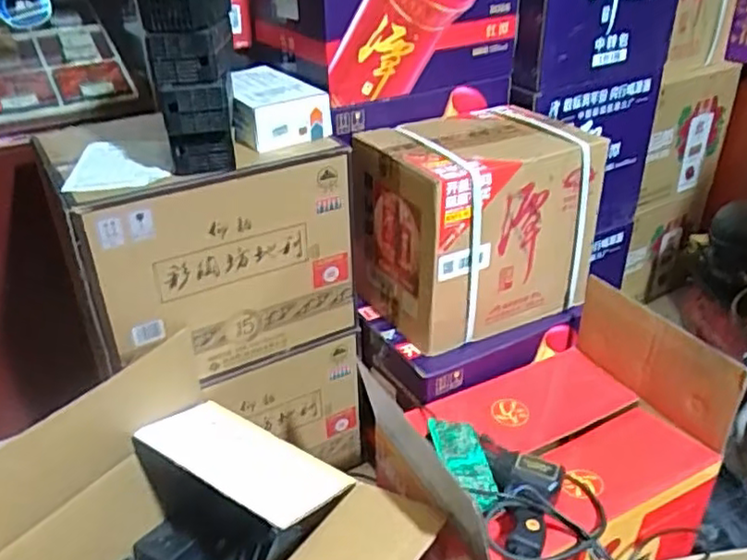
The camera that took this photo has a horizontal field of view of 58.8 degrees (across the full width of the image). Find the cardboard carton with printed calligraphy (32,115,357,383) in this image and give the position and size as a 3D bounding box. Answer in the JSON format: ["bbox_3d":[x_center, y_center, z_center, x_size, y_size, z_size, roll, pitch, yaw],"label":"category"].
[{"bbox_3d":[-0.269,-0.064,1.038,0.387,0.308,0.275,-20,36,-27],"label":"cardboard carton with printed calligraphy"}]

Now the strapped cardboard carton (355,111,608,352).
[{"bbox_3d":[0.162,-0.092,1.078,0.342,0.283,0.216,-16,34,-21],"label":"strapped cardboard carton"}]

